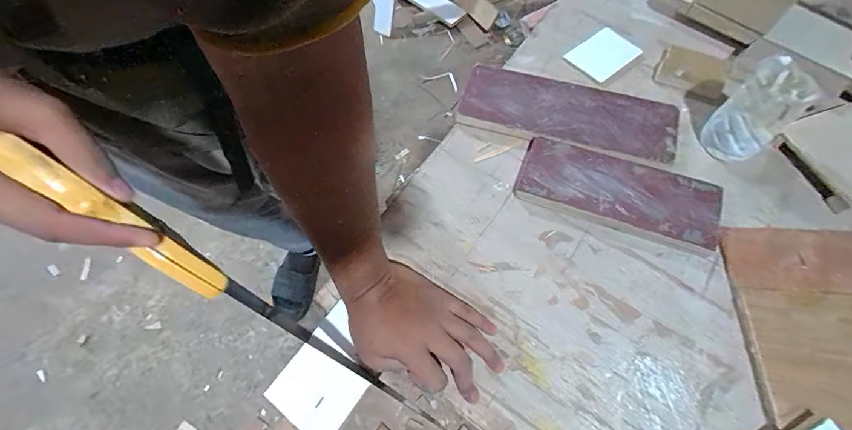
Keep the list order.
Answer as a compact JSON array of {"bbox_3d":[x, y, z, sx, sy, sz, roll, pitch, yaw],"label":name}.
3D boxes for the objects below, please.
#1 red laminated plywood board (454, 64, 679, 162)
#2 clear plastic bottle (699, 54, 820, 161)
[{"bbox_3d":[0.182,-0.135,0.523,0.268,0.025,0.110,20,64,11],"label":"red laminated plywood board"},{"bbox_3d":[0.372,-0.118,0.445,0.069,0.085,0.069,-37,68,-17],"label":"clear plastic bottle"}]

